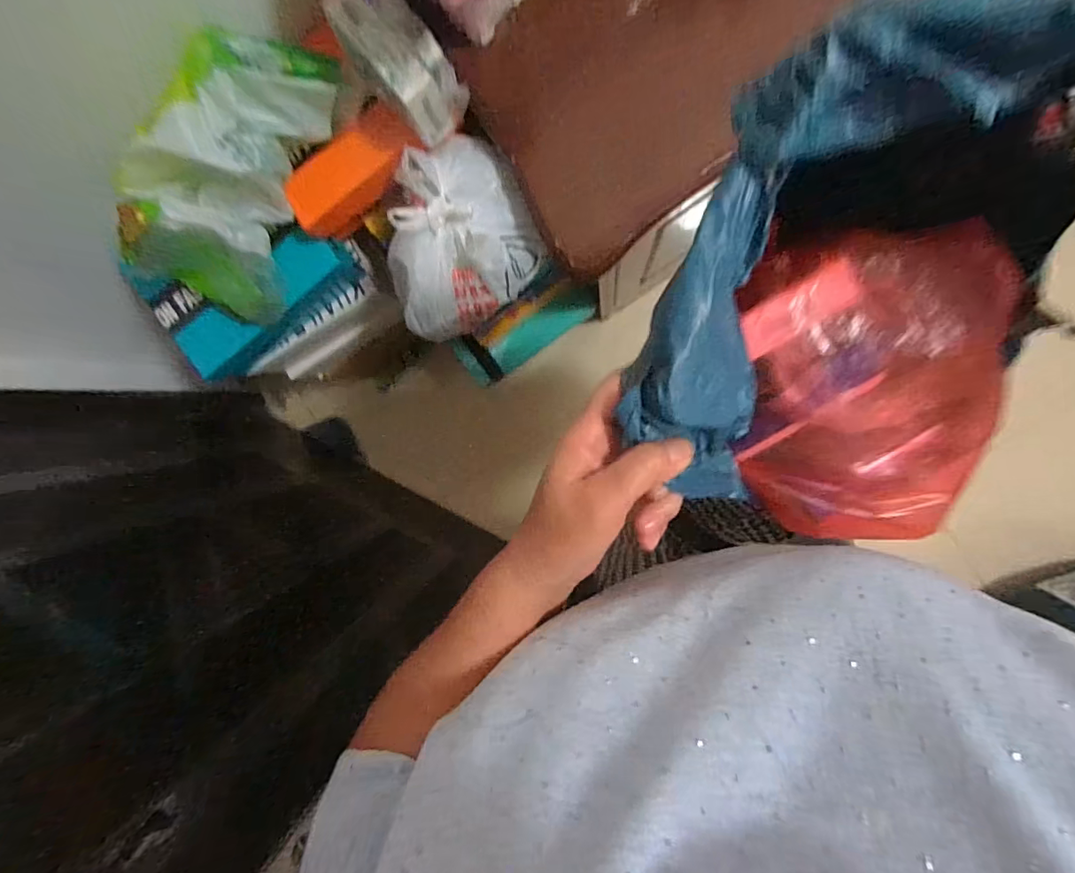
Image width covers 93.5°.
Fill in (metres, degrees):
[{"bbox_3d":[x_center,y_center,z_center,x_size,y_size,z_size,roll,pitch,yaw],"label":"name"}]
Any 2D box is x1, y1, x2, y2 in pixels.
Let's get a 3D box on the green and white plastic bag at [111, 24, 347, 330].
[{"bbox_3d":[-0.355,-0.314,0.629,0.107,0.198,0.337,40,99,3],"label":"green and white plastic bag"}]

